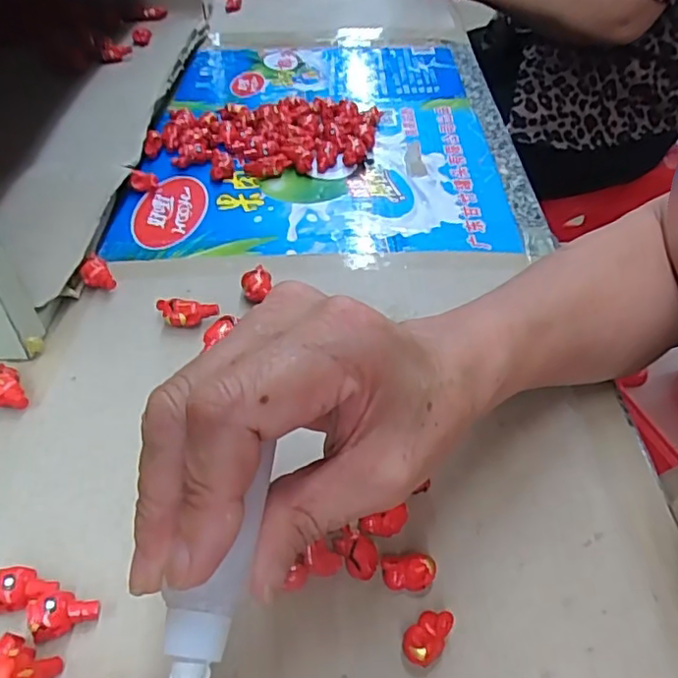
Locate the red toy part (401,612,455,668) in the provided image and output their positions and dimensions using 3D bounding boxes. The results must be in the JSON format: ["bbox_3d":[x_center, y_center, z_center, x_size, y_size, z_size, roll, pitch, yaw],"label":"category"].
[{"bbox_3d":[0.033,0.111,0.224,0.013,0.011,0.022,29,51,27],"label":"red toy part"}]

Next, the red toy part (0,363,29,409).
[{"bbox_3d":[-0.177,0.028,0.318,0.018,0.012,0.028,-29,51,-26],"label":"red toy part"}]

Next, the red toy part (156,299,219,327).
[{"bbox_3d":[-0.090,-0.015,0.353,0.038,0.014,0.015,5,44,6],"label":"red toy part"}]

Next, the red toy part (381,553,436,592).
[{"bbox_3d":[0.027,0.093,0.239,0.020,0.012,0.011,0,44,0],"label":"red toy part"}]

